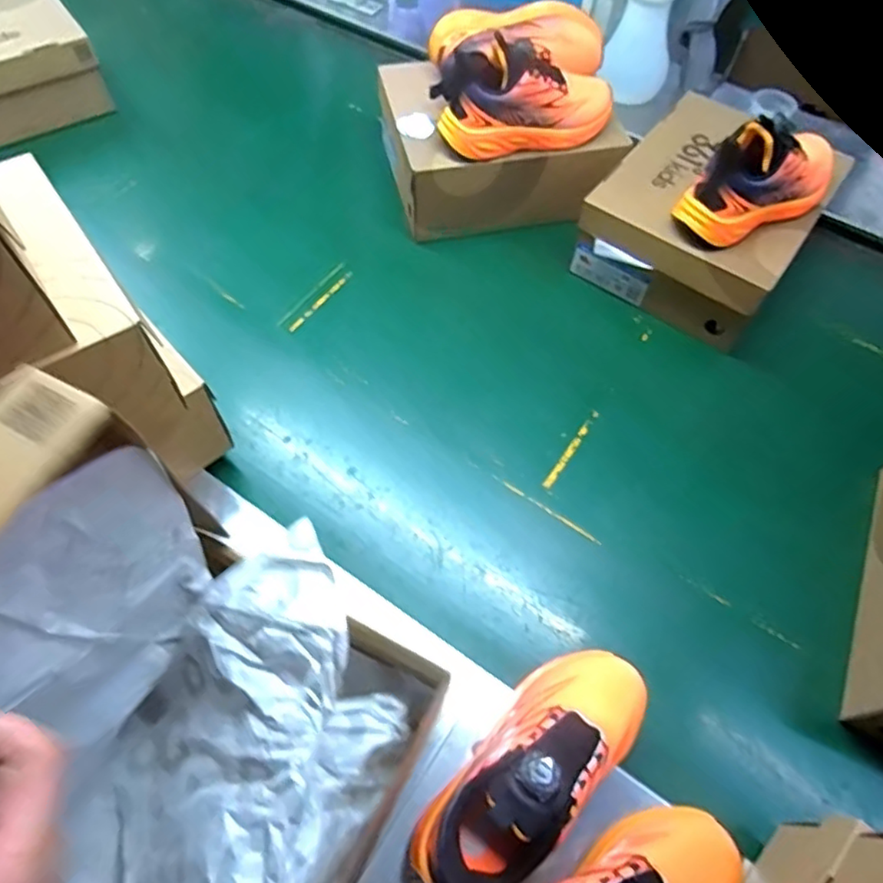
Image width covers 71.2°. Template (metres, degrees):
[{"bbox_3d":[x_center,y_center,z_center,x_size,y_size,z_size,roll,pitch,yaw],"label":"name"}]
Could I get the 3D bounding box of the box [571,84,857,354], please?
[{"bbox_3d":[0.347,-0.293,0.813,0.238,0.119,0.286,34,66,17],"label":"box"}]

